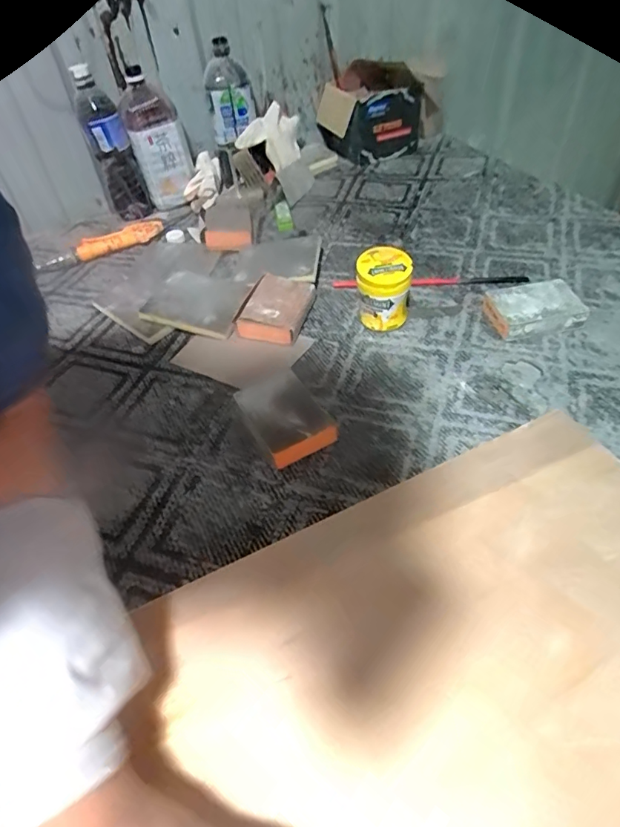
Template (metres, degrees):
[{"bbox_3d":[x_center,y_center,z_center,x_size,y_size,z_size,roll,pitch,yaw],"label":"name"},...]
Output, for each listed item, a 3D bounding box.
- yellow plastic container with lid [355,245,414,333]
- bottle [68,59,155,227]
[{"bbox_3d":[0.088,-0.146,0.608,0.066,0.083,0.069,2,48,6],"label":"yellow plastic container with lid"},{"bbox_3d":[-0.333,-0.445,0.847,0.070,0.217,0.074,-20,48,-14],"label":"bottle"}]

